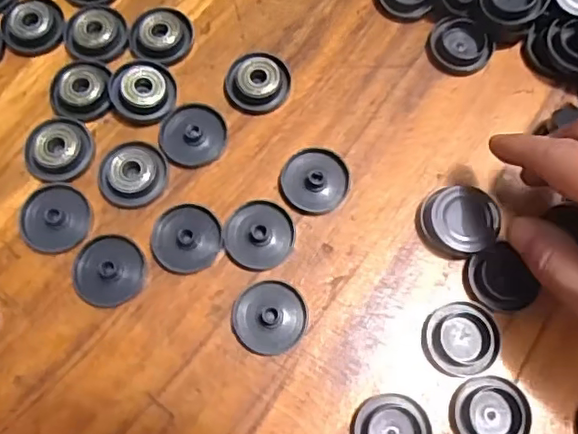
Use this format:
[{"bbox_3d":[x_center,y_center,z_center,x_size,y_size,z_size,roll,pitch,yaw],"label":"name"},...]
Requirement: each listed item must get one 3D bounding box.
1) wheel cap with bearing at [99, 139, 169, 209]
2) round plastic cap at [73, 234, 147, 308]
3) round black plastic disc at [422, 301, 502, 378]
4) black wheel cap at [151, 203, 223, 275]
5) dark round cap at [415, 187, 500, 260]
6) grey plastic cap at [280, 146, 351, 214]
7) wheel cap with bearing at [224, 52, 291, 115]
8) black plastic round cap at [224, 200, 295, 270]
[{"bbox_3d":[-0.075,-0.021,0.284,0.032,0.009,0.031,0,73,-1],"label":"wheel cap with bearing"},{"bbox_3d":[-0.083,0.024,0.272,0.031,0.007,0.033,0,73,-1],"label":"round plastic cap"},{"bbox_3d":[0.078,0.055,0.268,0.033,0.007,0.032,0,73,-1],"label":"round black plastic disc"},{"bbox_3d":[-0.048,0.010,0.278,0.031,0.004,0.032,0,73,-1],"label":"black wheel cap"},{"bbox_3d":[0.080,0.002,0.280,0.037,0.006,0.034,-1,83,11],"label":"dark round cap"},{"bbox_3d":[0.013,-0.018,0.289,0.033,0.007,0.032,0,73,-1],"label":"grey plastic cap"},{"bbox_3d":[-0.016,-0.069,0.301,0.031,0.011,0.031,0,73,-1],"label":"wheel cap with bearing"},{"bbox_3d":[-0.014,0.008,0.280,0.031,0.005,0.032,0,73,-1],"label":"black plastic round cap"}]

